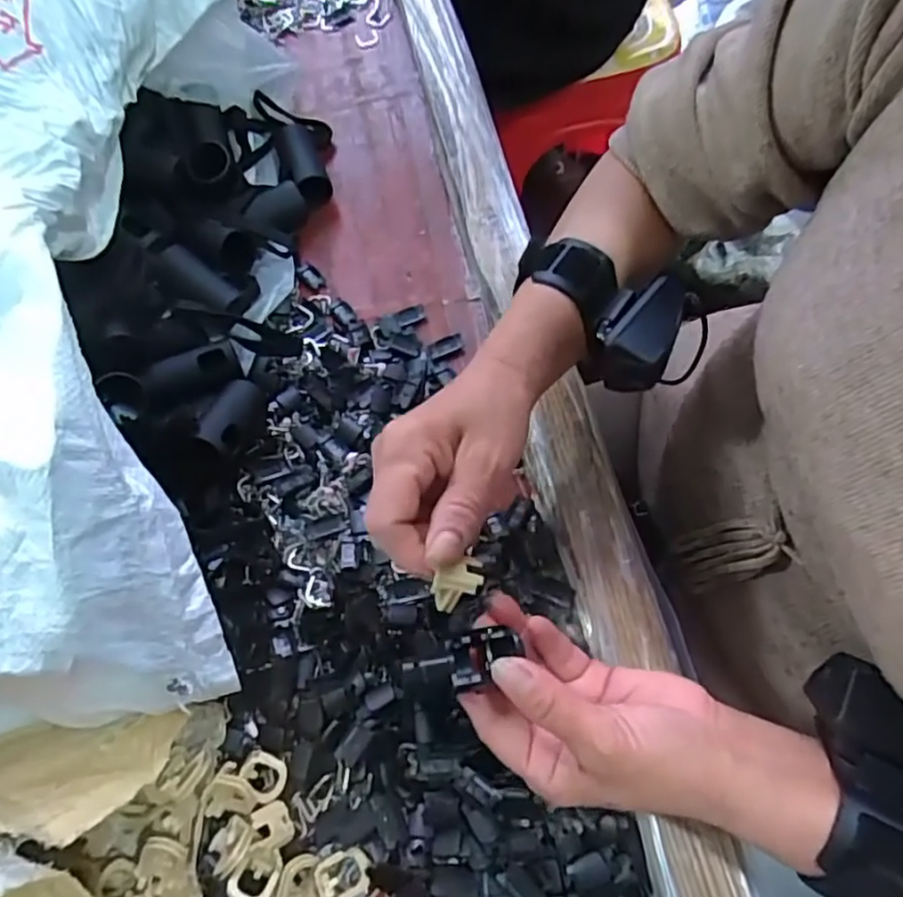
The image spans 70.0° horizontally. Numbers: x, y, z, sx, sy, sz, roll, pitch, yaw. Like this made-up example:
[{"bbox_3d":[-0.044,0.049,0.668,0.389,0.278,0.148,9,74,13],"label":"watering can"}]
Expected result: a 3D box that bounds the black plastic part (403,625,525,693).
[{"bbox_3d":[0.006,0.094,0.287,0.048,0.027,0.023,-13,67,-2],"label":"black plastic part"}]

